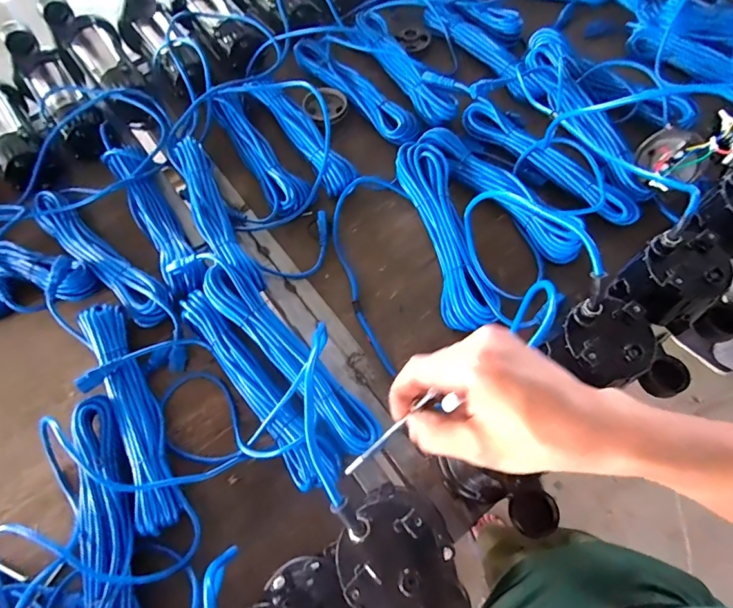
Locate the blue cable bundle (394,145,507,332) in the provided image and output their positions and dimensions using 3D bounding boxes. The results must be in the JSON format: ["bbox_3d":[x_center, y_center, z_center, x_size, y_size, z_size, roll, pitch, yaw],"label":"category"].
[{"bbox_3d":[0.125,-0.121,0.740,0.086,0.058,0.360,-14,65,-3],"label":"blue cable bundle"}]

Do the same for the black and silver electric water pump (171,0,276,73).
[{"bbox_3d":[-0.317,-0.604,0.945,0.124,0.107,0.275,-34,81,-13],"label":"black and silver electric water pump"}]

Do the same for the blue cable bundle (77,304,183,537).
[{"bbox_3d":[-0.337,0.145,0.623,0.066,0.040,0.345,-27,66,-9],"label":"blue cable bundle"}]

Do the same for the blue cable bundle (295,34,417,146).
[{"bbox_3d":[-0.022,-0.429,0.895,0.077,0.032,0.362,-36,68,-13],"label":"blue cable bundle"}]

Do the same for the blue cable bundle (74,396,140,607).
[{"bbox_3d":[-0.327,0.279,0.555,0.063,0.038,0.339,-17,65,-5],"label":"blue cable bundle"}]

